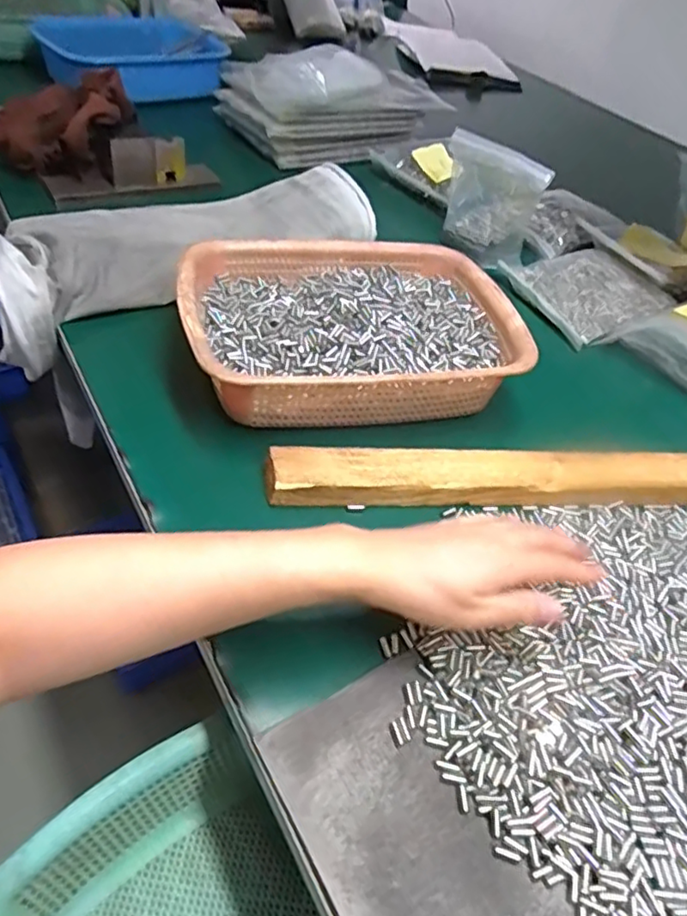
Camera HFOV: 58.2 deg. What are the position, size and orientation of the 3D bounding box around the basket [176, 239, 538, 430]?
[{"bbox_3d":[0.006,-0.122,0.552,0.285,0.066,0.208,-5,49,-13],"label":"basket"}]

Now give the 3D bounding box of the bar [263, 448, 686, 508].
[{"bbox_3d":[0.158,0.009,0.485,0.430,0.024,0.042,0,48,-9],"label":"bar"}]

